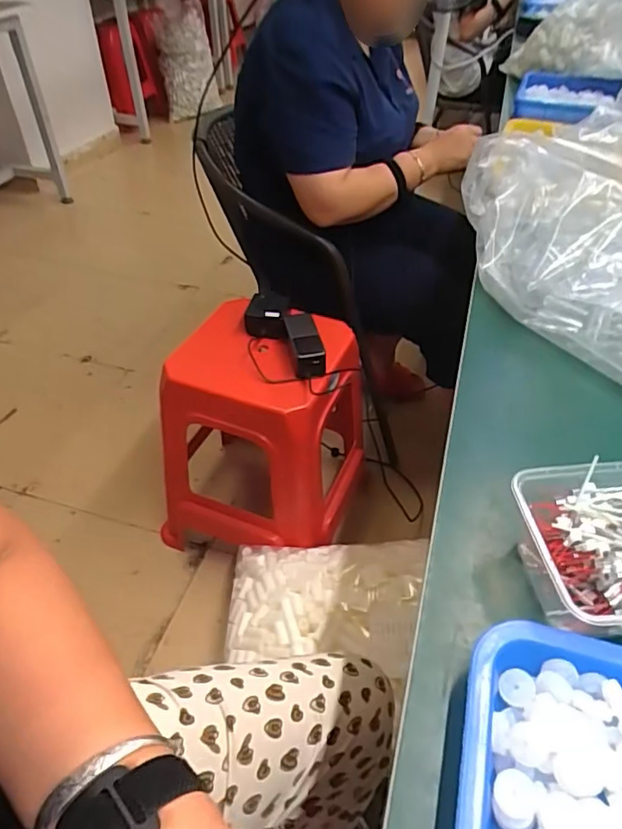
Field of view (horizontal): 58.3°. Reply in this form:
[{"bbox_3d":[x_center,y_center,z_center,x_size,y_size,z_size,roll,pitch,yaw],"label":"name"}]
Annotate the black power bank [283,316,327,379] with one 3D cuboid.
[{"bbox_3d":[-0.011,-0.120,0.991,0.054,0.053,0.136,-7,45,-7],"label":"black power bank"}]

